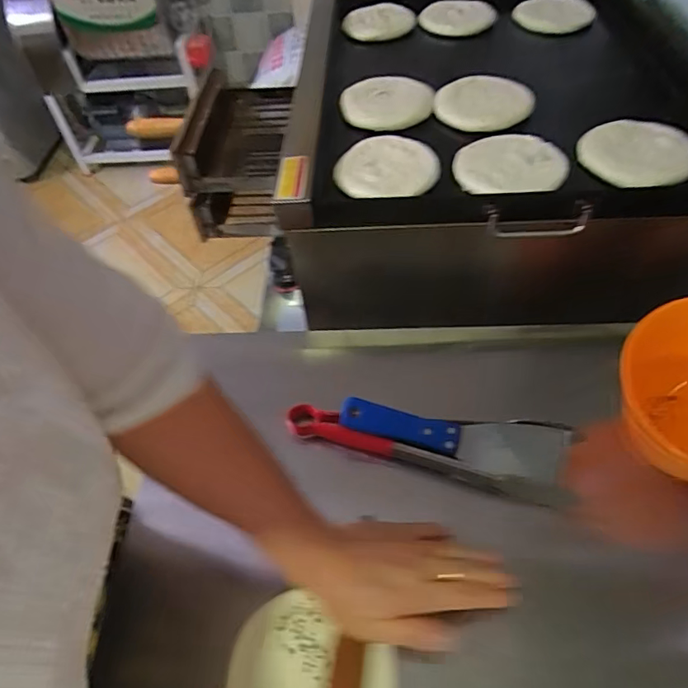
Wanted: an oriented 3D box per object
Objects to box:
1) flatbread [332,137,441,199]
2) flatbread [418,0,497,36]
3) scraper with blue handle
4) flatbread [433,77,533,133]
[{"bbox_3d":[0.054,-0.225,0.643,0.124,0.010,0.124,3,52,7],"label":"flatbread"},{"bbox_3d":[0.200,-0.584,0.919,0.127,0.029,0.127,0,52,4],"label":"flatbread"},{"bbox_3d":[0.106,0.092,0.506,0.219,0.029,0.050,8,53,10],"label":"scraper with blue handle"},{"bbox_3d":[0.192,-0.336,0.714,0.129,0.014,0.129,-2,52,3],"label":"flatbread"}]

